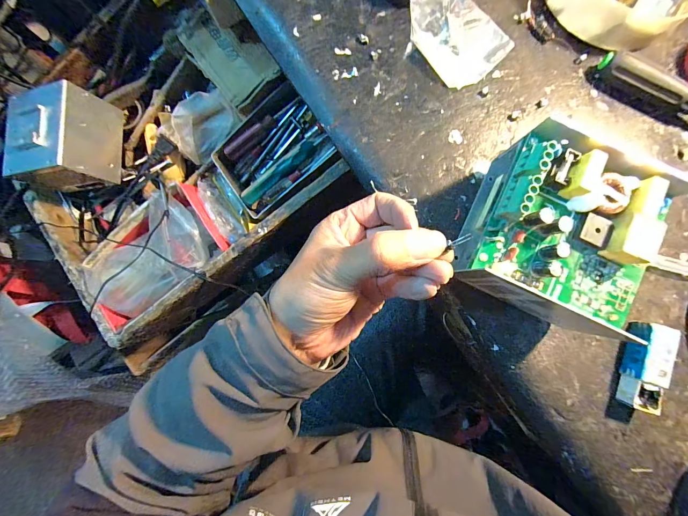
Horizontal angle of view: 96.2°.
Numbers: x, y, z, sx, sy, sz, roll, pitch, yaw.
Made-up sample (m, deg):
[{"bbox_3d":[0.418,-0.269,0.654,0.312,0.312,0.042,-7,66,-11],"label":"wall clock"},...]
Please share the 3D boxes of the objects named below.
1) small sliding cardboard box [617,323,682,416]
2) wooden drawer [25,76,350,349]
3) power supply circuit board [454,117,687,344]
[{"bbox_3d":[0.246,0.088,0.251,0.025,0.019,0.068,17,85,2],"label":"small sliding cardboard box"},{"bbox_3d":[-0.210,-0.082,0.442,0.426,0.100,0.292,-34,79,9],"label":"wooden drawer"},{"bbox_3d":[0.147,-0.020,0.198,0.121,0.030,0.115,24,86,3],"label":"power supply circuit board"}]

